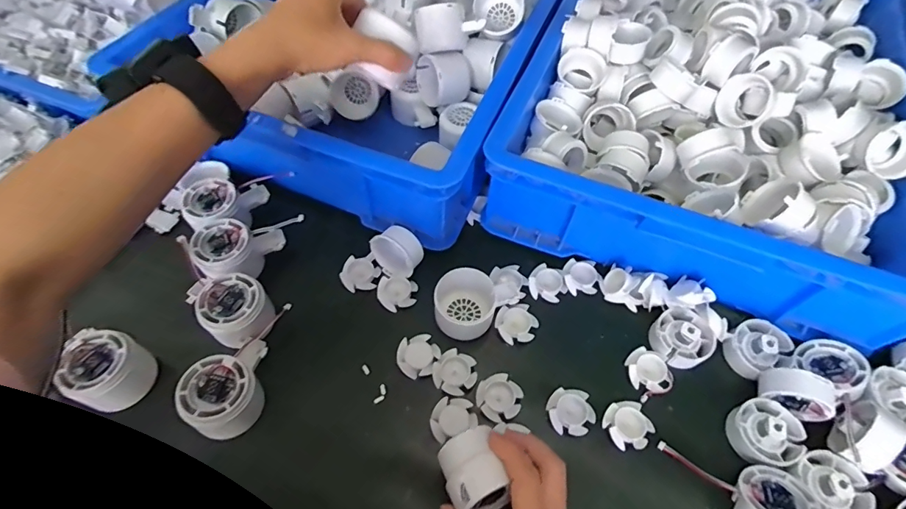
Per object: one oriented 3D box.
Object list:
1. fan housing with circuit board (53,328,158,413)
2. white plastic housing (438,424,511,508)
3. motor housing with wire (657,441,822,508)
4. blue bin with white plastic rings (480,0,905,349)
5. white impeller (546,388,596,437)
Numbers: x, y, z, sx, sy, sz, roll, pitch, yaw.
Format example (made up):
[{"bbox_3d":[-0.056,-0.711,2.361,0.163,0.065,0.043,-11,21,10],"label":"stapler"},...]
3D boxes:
[{"bbox_3d":[-0.297,0.100,0.395,0.059,0.051,0.055,1,59,-2],"label":"fan housing with circuit board"},{"bbox_3d":[0.014,0.162,0.337,0.041,0.037,0.055,-15,57,-7],"label":"white plastic housing"},{"bbox_3d":[0.229,0.193,0.366,0.108,0.037,0.063,11,59,8],"label":"motor housing with wire"},{"bbox_3d":[0.326,-0.215,0.554,0.410,0.135,0.555,20,60,10],"label":"blue bin with white plastic rings"},{"bbox_3d":[0.107,0.143,0.413,0.039,0.009,0.040,1,59,-2],"label":"white impeller"}]

